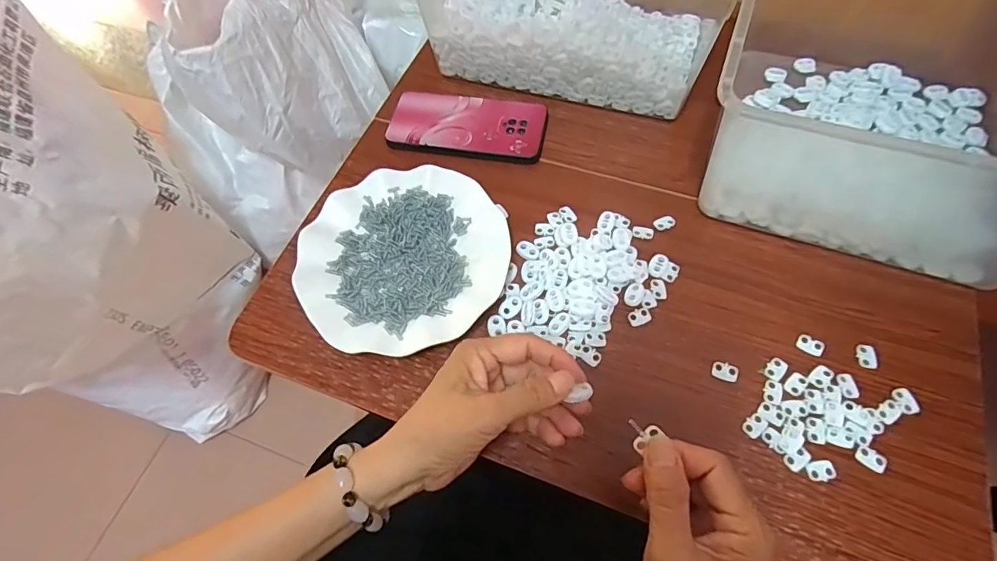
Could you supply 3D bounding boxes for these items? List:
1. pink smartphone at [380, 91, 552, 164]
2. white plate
[{"bbox_3d":[-0.032,-0.165,0.503,0.161,0.014,0.073,8,64,7],"label":"pink smartphone"},{"bbox_3d":[-0.084,-0.023,0.421,0.180,0.019,0.181,-1,63,3],"label":"white plate"}]

